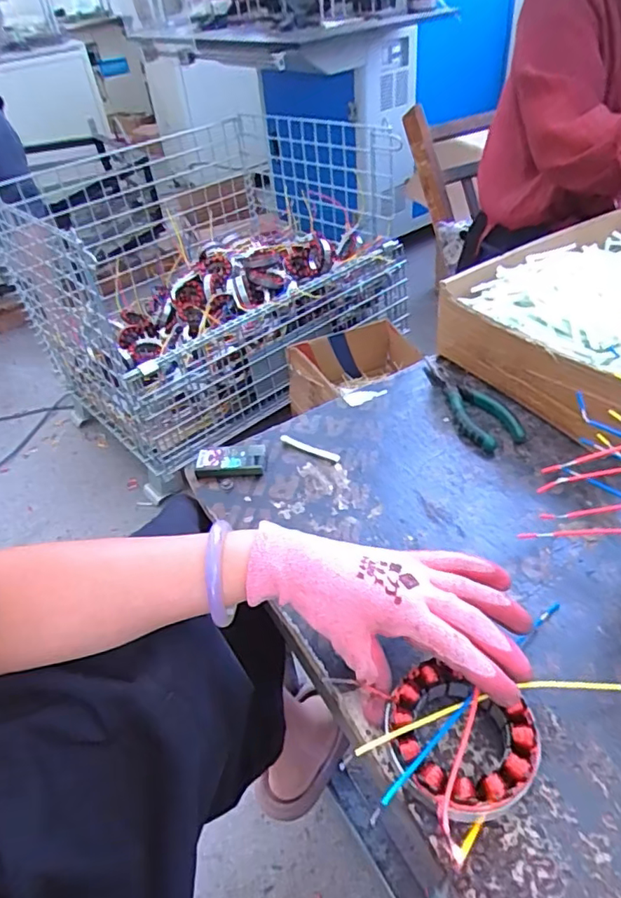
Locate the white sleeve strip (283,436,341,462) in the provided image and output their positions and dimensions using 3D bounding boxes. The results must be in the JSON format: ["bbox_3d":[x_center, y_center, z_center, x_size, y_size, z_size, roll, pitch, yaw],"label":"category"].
[{"bbox_3d":[0.001,0.000,0.565,0.069,0.007,0.010,22,49,28],"label":"white sleeve strip"}]

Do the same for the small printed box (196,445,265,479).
[{"bbox_3d":[-0.079,0.012,0.553,0.067,0.014,0.034,-4,42,3],"label":"small printed box"}]

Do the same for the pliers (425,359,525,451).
[{"bbox_3d":[0.170,-0.053,0.593,0.059,0.010,0.147,-11,42,-5],"label":"pliers"}]

